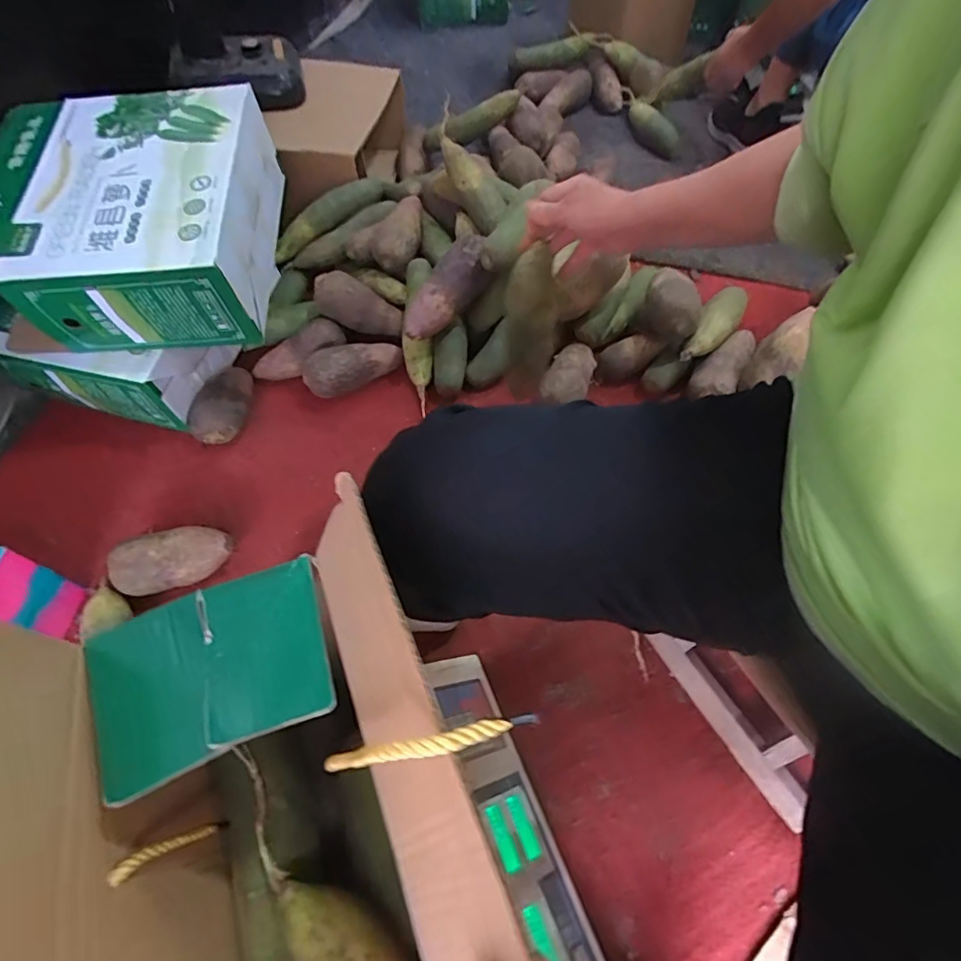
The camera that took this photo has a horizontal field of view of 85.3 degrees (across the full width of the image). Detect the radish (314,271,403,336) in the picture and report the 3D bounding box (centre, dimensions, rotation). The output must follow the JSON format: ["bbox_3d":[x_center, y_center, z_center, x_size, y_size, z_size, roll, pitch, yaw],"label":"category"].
[{"bbox_3d":[-0.199,-0.285,0.856,0.150,0.055,0.063,21,56,-26],"label":"radish"}]

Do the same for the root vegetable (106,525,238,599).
[{"bbox_3d":[-0.391,0.101,0.671,0.136,0.074,0.068,-19,61,-9],"label":"root vegetable"}]

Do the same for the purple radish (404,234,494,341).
[{"bbox_3d":[-0.051,-0.295,0.795,0.071,0.057,0.183,40,93,22],"label":"purple radish"}]

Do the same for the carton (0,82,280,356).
[{"bbox_3d":[-0.484,-0.363,0.728,0.344,0.160,0.355,-3,59,0],"label":"carton"}]

